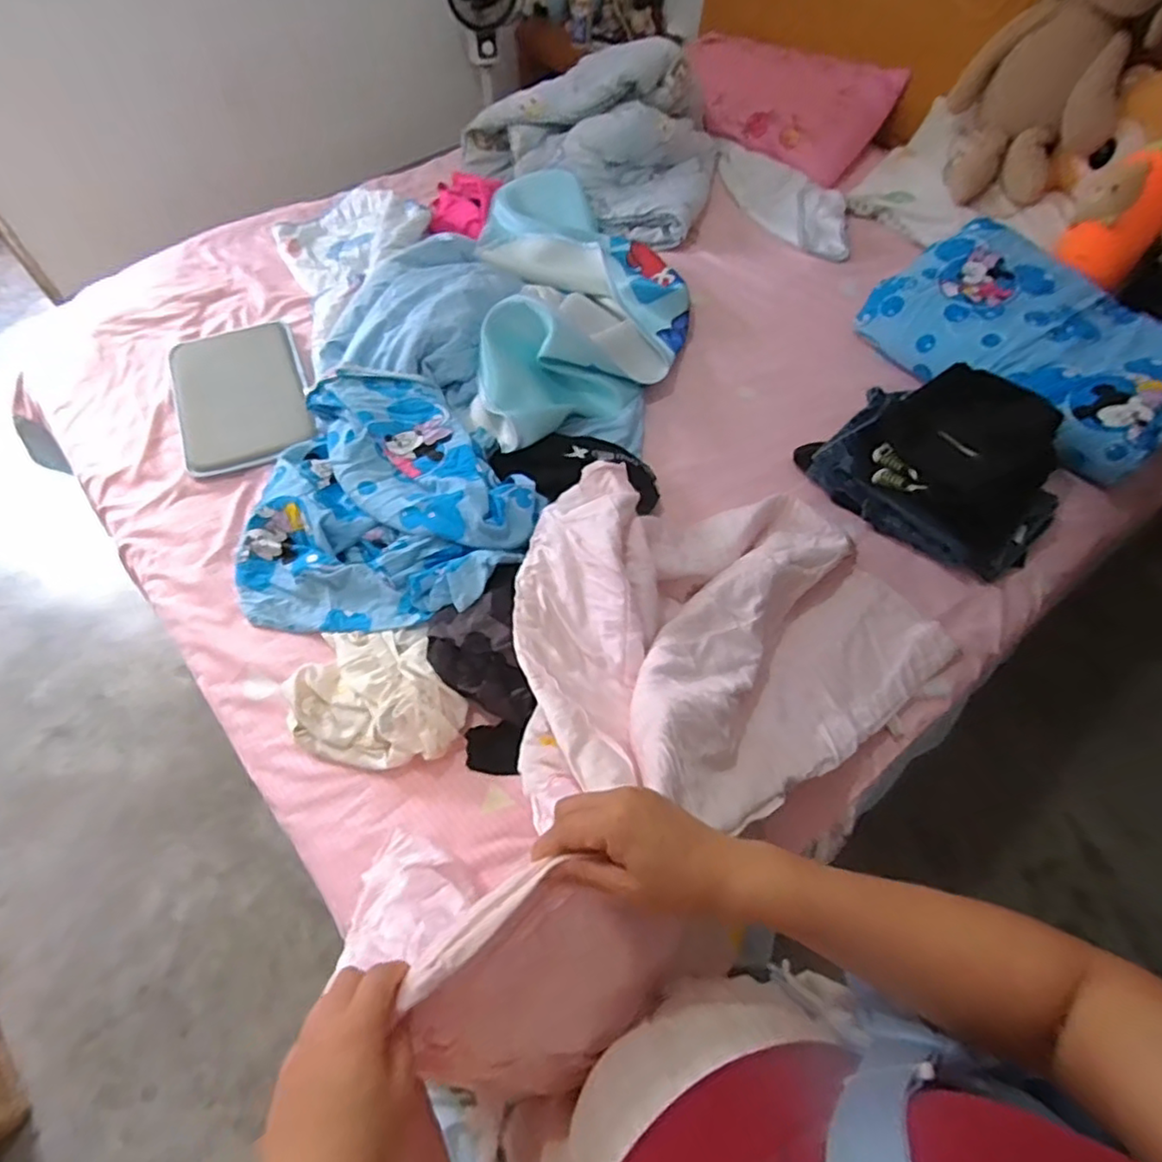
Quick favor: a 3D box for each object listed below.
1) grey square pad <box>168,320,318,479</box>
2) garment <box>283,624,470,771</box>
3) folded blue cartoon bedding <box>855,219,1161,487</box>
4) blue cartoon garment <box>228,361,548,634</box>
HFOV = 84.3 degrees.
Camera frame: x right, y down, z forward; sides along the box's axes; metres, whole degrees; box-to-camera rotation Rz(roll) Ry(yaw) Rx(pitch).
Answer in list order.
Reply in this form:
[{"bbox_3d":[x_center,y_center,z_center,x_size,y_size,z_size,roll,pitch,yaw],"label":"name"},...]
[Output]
[{"bbox_3d":[-0.639,-0.353,1.214,0.229,0.026,0.372,-21,62,-13],"label":"grey square pad"},{"bbox_3d":[-0.278,0.156,0.880,0.234,0.069,0.195,-5,59,-4],"label":"garment"},{"bbox_3d":[0.840,-0.433,1.193,0.384,0.117,0.556,-24,63,-15],"label":"folded blue cartoon bedding"},{"bbox_3d":[-0.327,-0.102,1.010,0.444,0.142,0.473,-35,66,-20],"label":"blue cartoon garment"}]

